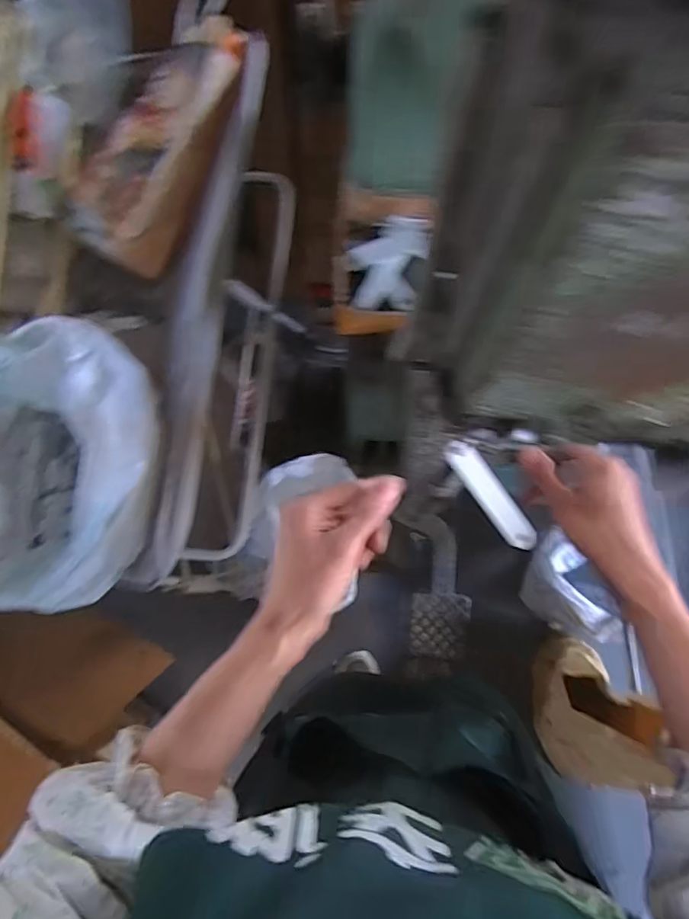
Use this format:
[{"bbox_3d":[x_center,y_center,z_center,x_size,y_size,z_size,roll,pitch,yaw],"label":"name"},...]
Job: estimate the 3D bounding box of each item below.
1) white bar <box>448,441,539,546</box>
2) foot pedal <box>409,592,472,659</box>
[{"bbox_3d":[0.103,0.025,0.374,0.020,0.009,0.091,-39,96,-9],"label":"white bar"},{"bbox_3d":[0.216,0.380,1.223,0.127,0.017,0.146,4,93,0],"label":"foot pedal"}]

